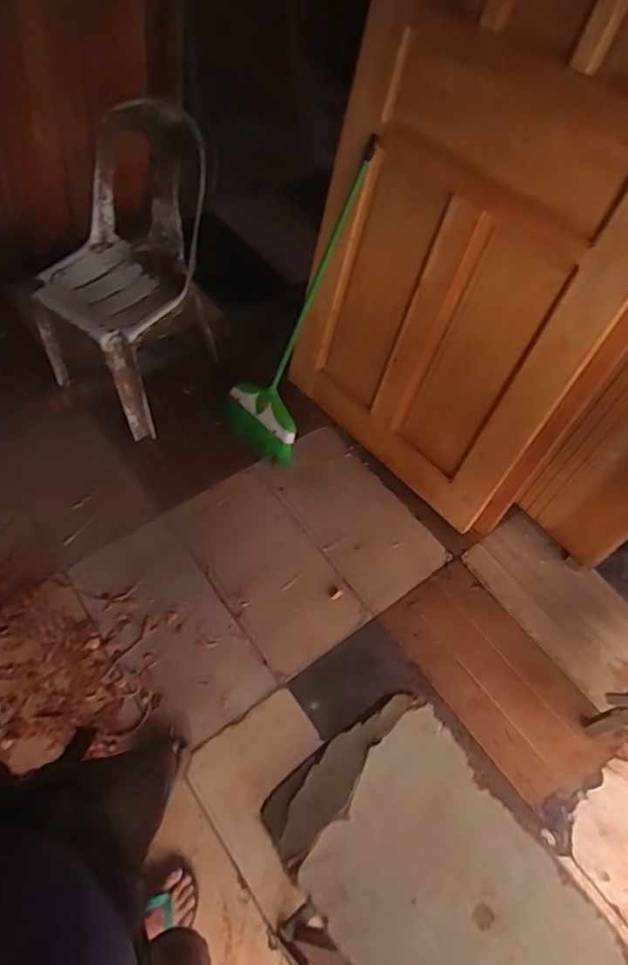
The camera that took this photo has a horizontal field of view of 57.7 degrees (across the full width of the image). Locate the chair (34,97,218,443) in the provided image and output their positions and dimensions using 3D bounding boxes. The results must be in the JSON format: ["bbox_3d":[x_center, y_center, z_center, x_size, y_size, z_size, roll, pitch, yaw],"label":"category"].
[{"bbox_3d":[-0.501,-0.575,1.571,0.358,0.681,0.490,35,63,17],"label":"chair"}]

